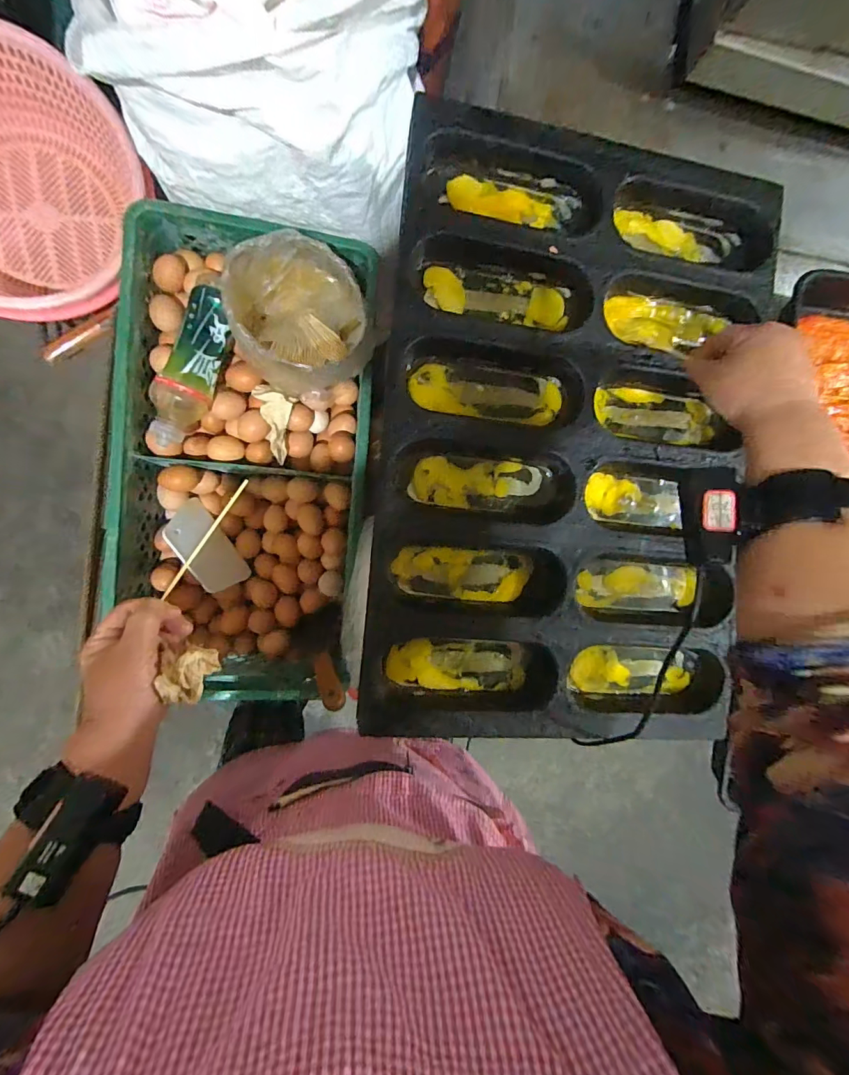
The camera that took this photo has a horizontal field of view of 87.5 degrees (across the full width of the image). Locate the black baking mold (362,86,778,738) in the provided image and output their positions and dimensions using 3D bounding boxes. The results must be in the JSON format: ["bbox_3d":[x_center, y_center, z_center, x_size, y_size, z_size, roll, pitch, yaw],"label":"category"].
[{"bbox_3d":[0.154,-0.101,0.459,0.406,0.048,0.613,4,93,-9],"label":"black baking mold"}]

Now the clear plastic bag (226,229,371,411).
[{"bbox_3d":[-0.160,-0.283,0.582,0.154,0.137,0.179,-10,95,-8],"label":"clear plastic bag"}]

